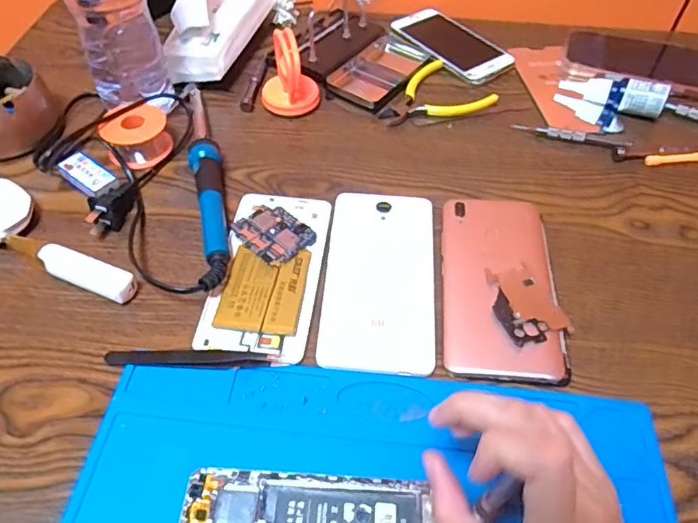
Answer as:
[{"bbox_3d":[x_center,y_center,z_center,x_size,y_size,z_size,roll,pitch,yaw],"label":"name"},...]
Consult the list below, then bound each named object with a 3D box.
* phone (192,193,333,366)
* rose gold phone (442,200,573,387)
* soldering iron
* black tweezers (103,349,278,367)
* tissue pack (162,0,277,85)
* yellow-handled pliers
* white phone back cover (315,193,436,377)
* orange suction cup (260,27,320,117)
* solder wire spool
[{"bbox_3d":[-0.056,0.005,0.385,0.072,0.008,0.142,6,52,3],"label":"phone"},{"bbox_3d":[0.106,0.015,0.378,0.079,0.013,0.149,6,52,3],"label":"rose gold phone"},{"bbox_3d":[-0.115,-0.073,0.434,0.023,0.024,0.245,-9,52,-9],"label":"soldering iron"},{"bbox_3d":[-0.101,0.061,0.338,0.105,0.006,0.011,2,52,0],"label":"black tweezers"},{"bbox_3d":[-0.126,-0.254,0.537,0.062,0.086,0.170,13,52,9],"label":"tissue pack"},{"bbox_3d":[0.079,-0.167,0.522,0.104,0.012,0.077,-13,53,-11],"label":"yellow-handled pliers"},{"bbox_3d":[0.023,0.010,0.380,0.075,0.009,0.148,5,52,2],"label":"white phone back cover"},{"bbox_3d":[-0.055,-0.169,0.488,0.051,0.066,0.044,-5,52,-5],"label":"orange suction cup"},{"bbox_3d":[-0.182,-0.107,0.458,0.052,0.033,0.052,1,52,-1],"label":"solder wire spool"}]

